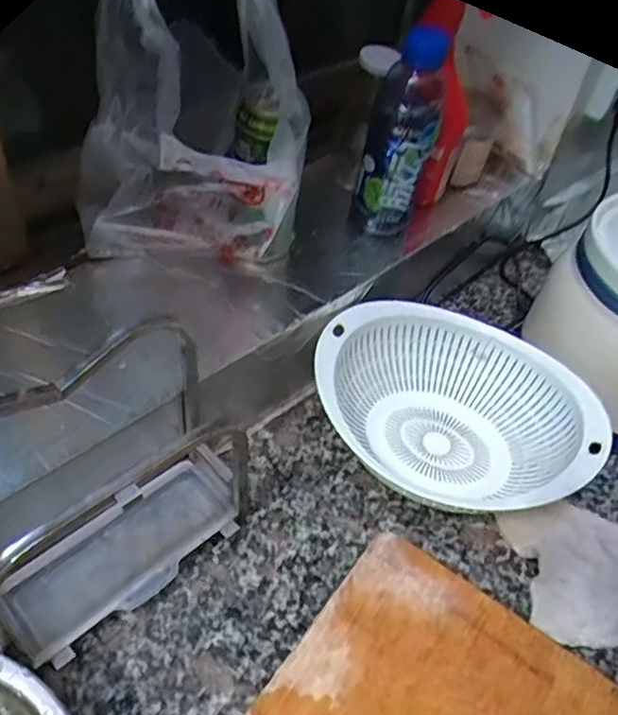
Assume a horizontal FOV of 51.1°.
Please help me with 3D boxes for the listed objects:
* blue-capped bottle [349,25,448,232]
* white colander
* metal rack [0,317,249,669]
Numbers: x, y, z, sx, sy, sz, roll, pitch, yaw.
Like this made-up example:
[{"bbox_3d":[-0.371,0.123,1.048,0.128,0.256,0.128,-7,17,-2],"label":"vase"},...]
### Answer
[{"bbox_3d":[0.091,-0.218,0.657,0.072,0.202,0.056,10,46,1],"label":"blue-capped bottle"},{"bbox_3d":[0.140,0.062,0.653,0.275,0.104,0.215,17,47,10],"label":"white colander"},{"bbox_3d":[-0.153,0.106,0.491,0.212,0.223,0.093,-33,58,-31],"label":"metal rack"}]

